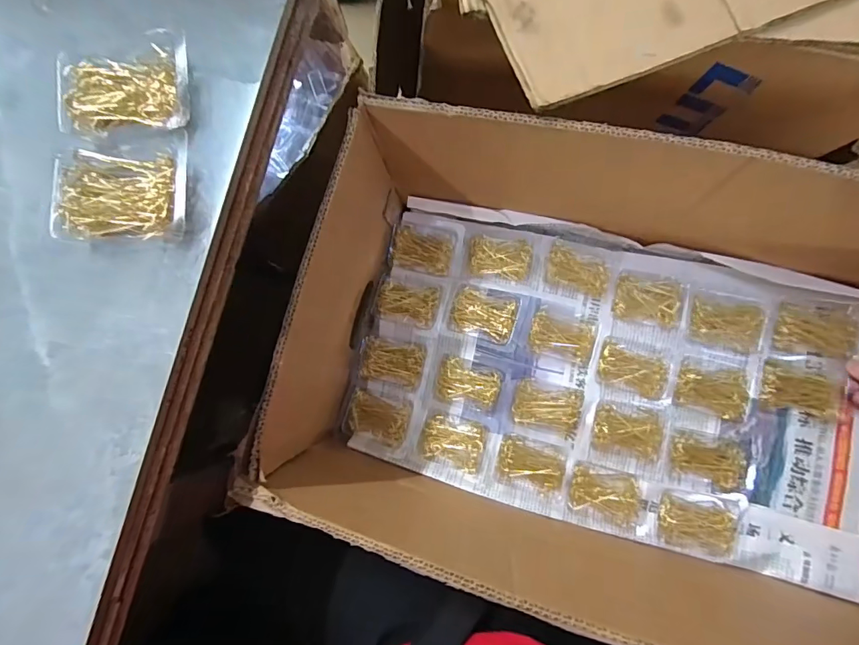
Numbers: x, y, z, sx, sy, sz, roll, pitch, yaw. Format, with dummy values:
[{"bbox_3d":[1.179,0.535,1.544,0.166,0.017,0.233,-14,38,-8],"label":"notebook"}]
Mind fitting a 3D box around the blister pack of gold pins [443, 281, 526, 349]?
[{"bbox_3d":[0.062,-0.009,0.506,0.082,0.021,0.064,14,86,7],"label":"blister pack of gold pins"}]

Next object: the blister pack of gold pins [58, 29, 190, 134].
[{"bbox_3d":[-0.196,-0.153,0.281,0.081,0.015,0.061,-5,84,6],"label":"blister pack of gold pins"}]

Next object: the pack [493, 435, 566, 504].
[{"bbox_3d":[0.113,0.161,0.490,0.077,0.016,0.055,17,86,7],"label":"pack"}]

